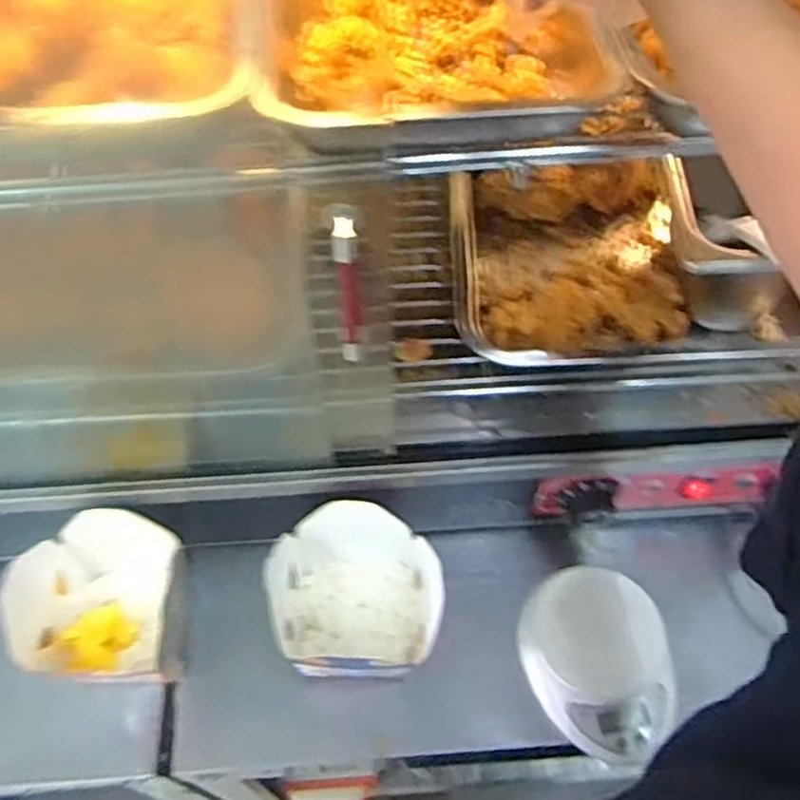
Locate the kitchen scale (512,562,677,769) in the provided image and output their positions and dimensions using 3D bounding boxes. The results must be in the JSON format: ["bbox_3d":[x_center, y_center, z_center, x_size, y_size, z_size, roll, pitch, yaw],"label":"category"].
[{"bbox_3d":[0.165,0.212,0.595,0.114,0.025,0.149,-12,56,-8],"label":"kitchen scale"}]

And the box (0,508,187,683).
[{"bbox_3d":[-0.237,0.160,0.591,0.116,0.093,0.130,-1,56,-1],"label":"box"}]

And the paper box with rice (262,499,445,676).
[{"bbox_3d":[-0.039,0.150,0.597,0.138,0.067,0.141,-4,56,-2],"label":"paper box with rice"}]

